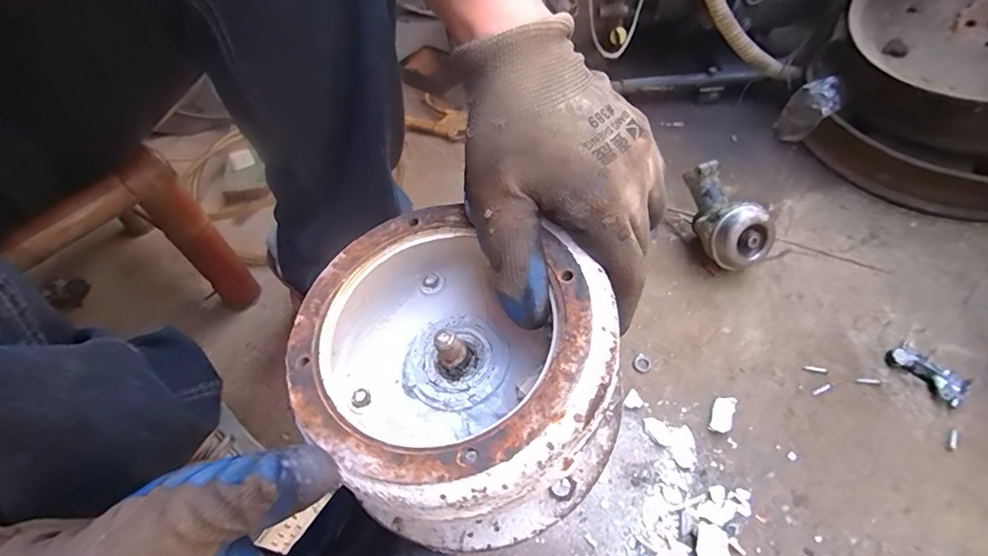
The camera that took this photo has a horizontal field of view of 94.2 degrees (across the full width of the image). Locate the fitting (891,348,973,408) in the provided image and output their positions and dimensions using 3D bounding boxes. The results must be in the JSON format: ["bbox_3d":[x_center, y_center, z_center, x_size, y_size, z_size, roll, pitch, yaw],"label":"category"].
[{"bbox_3d":[0.427,0.093,0.450,0.029,0.011,0.065,-28,54,-13],"label":"fitting"}]

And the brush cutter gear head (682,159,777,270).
[{"bbox_3d":[0.271,-0.065,0.539,0.070,0.087,0.115,-11,52,0],"label":"brush cutter gear head"}]

